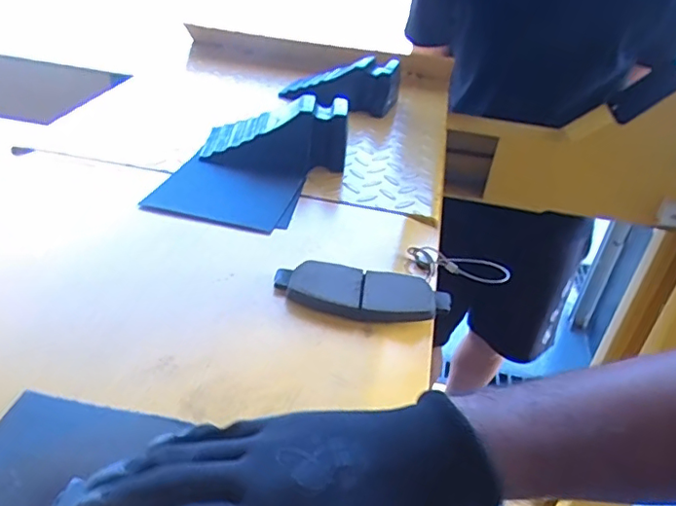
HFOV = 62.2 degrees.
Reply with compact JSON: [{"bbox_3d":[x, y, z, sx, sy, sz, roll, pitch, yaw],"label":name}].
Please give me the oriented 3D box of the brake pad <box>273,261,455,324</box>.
[{"bbox_3d":[0.020,0.034,0.459,0.141,0.017,0.056,8,34,2],"label":"brake pad"}]

